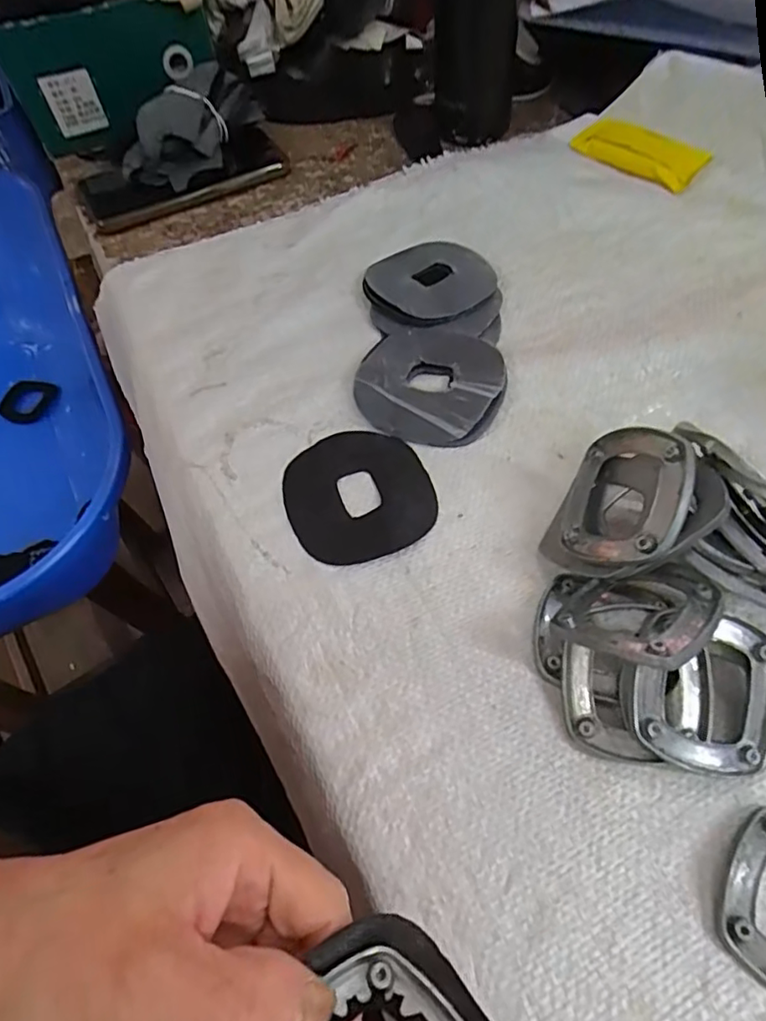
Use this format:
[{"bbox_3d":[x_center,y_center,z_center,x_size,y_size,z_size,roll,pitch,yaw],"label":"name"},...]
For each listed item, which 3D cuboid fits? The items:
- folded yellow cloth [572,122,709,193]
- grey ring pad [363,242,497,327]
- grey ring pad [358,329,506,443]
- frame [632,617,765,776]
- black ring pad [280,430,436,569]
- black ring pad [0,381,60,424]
[{"bbox_3d":[0.196,-0.281,0.455,0.100,0.015,0.048,34,66,23],"label":"folded yellow cloth"},{"bbox_3d":[0.032,-0.154,0.391,0.083,0.011,0.079,-32,61,-15],"label":"grey ring pad"},{"bbox_3d":[0.028,-0.078,0.345,0.082,0.013,0.080,13,60,13],"label":"grey ring pad"},{"bbox_3d":[0.129,0.072,0.232,0.056,0.006,0.058,12,77,1],"label":"frame"},{"bbox_3d":[-0.013,-0.010,0.311,0.075,0.005,0.080,-16,58,-5],"label":"black ring pad"},{"bbox_3d":[-0.428,-0.134,0.702,0.058,0.010,0.062,10,59,11],"label":"black ring pad"}]

